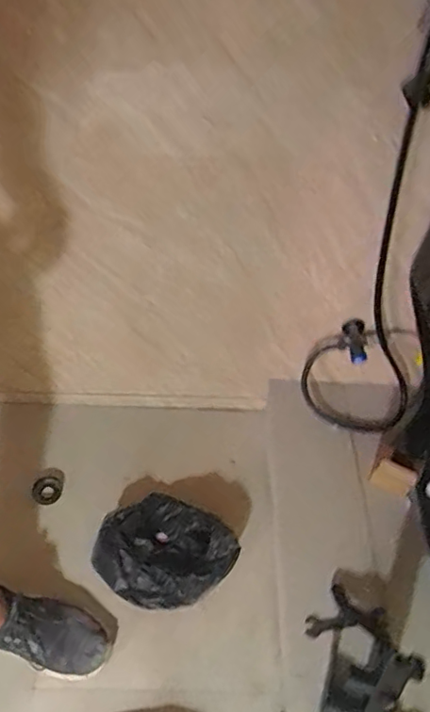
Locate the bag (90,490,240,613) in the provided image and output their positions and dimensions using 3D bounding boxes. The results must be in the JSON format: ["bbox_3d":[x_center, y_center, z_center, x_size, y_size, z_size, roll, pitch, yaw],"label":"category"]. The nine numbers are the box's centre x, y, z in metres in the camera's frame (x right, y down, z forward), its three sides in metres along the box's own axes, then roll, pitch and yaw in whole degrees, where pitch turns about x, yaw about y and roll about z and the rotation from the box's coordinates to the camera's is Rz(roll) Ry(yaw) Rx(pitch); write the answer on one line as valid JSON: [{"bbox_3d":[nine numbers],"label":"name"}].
[{"bbox_3d":[-0.099,0.379,1.104,0.266,0.060,0.220,26,51,20],"label":"bag"}]

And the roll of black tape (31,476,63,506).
[{"bbox_3d":[-0.364,0.291,1.215,0.064,0.014,0.076,-21,51,-23],"label":"roll of black tape"}]

